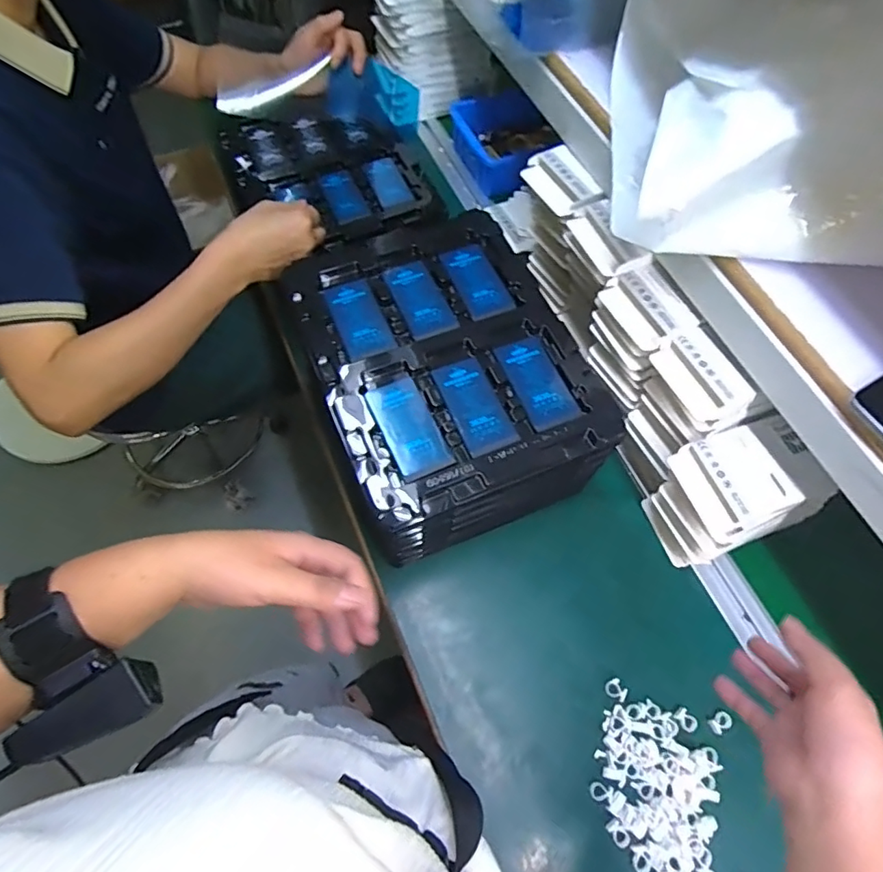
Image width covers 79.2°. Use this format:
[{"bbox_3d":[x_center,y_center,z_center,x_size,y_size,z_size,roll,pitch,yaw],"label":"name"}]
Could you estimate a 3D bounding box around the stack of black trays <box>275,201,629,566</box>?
[{"bbox_3d":[-0.007,-0.048,0.523,0.233,0.132,0.283,-21,67,-12],"label":"stack of black trays"}]

